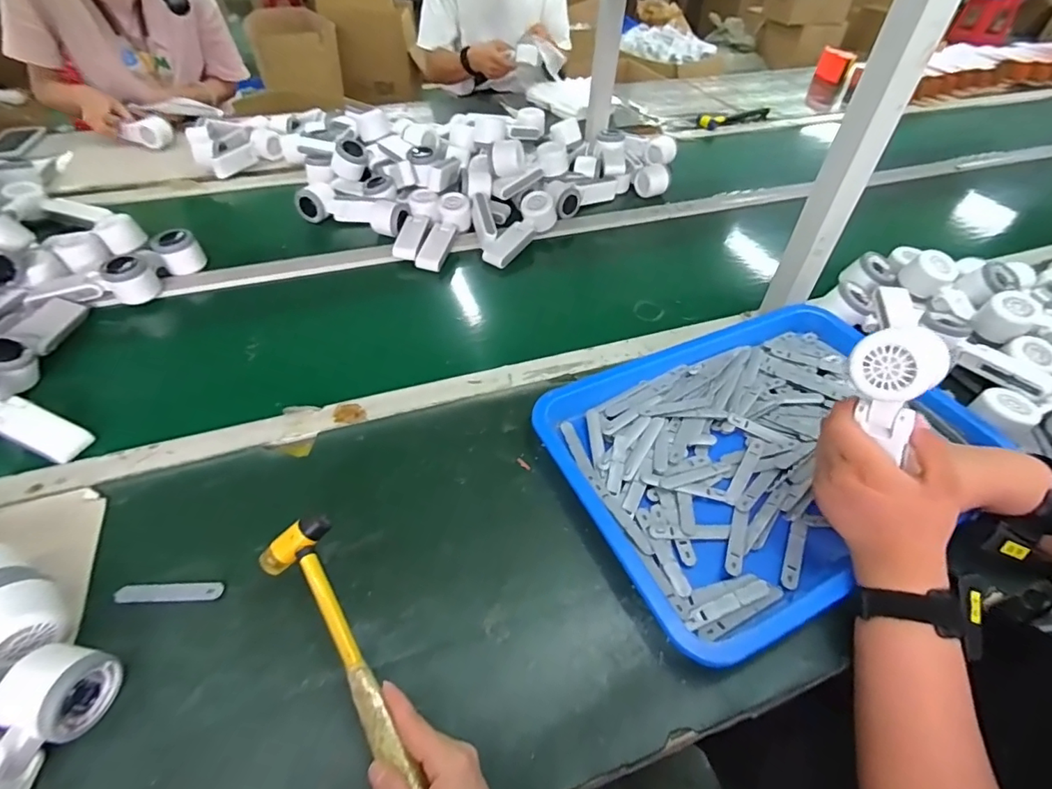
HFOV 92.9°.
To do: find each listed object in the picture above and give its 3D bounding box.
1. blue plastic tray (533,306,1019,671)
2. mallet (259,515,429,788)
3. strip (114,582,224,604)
[{"bbox_3d":[0.270,0.057,0.580,0.463,0.041,0.341,-20,51,-19],"label":"blue plastic tray"},{"bbox_3d":[-0.142,0.197,0.389,0.055,0.033,0.212,-27,63,-24],"label":"mallet"},{"bbox_3d":[-0.330,0.184,0.465,0.094,0.006,0.017,0,47,-1],"label":"strip"}]

